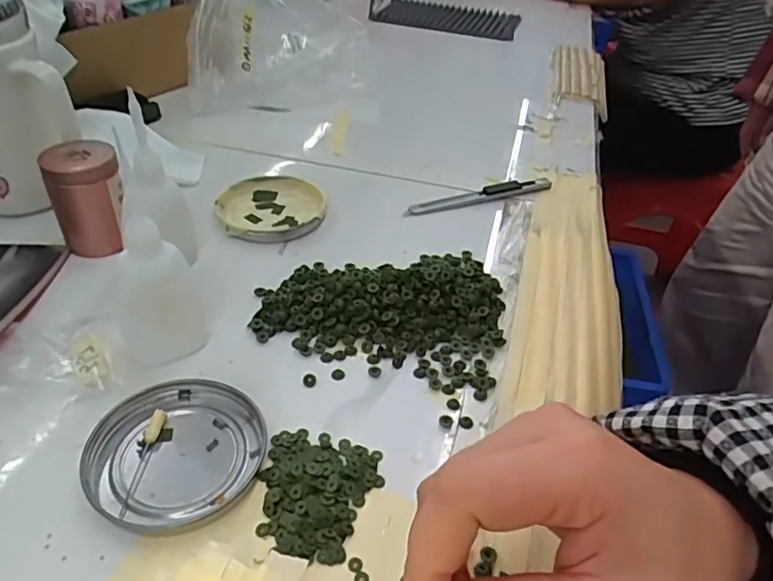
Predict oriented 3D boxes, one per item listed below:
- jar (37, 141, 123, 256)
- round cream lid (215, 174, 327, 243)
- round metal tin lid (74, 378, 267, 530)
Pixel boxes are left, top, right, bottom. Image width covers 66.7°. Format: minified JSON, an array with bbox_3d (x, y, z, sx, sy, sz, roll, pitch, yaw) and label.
[{"bbox_3d":[-0.194,-0.061,0.384,0.044,0.060,0.045,-18,45,-26],"label":"jar"},{"bbox_3d":[-0.087,-0.064,0.444,0.079,0.008,0.079,1,40,-5],"label":"round cream lid"},{"bbox_3d":[-0.098,0.074,0.274,0.072,0.009,0.078,3,39,-3],"label":"round metal tin lid"}]

